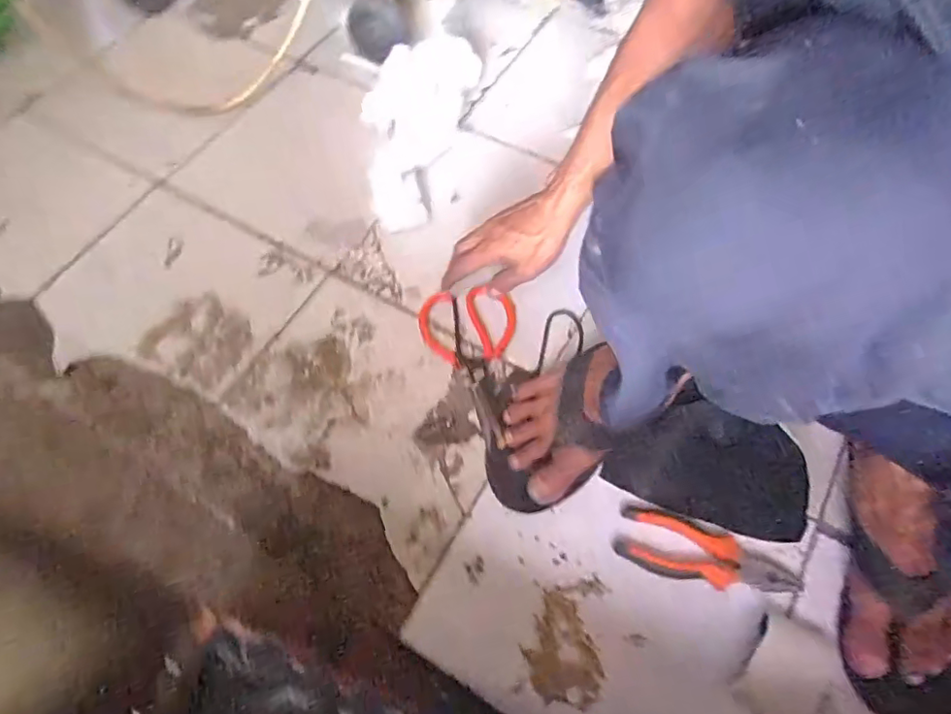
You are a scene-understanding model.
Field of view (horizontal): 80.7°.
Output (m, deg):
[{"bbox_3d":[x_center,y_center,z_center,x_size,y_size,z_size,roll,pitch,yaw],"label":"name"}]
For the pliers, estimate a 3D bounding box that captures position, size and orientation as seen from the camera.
[{"bbox_3d":[0.211,0.187,0.519,0.156,0.014,0.055,19,65,11],"label":"pliers"}]

